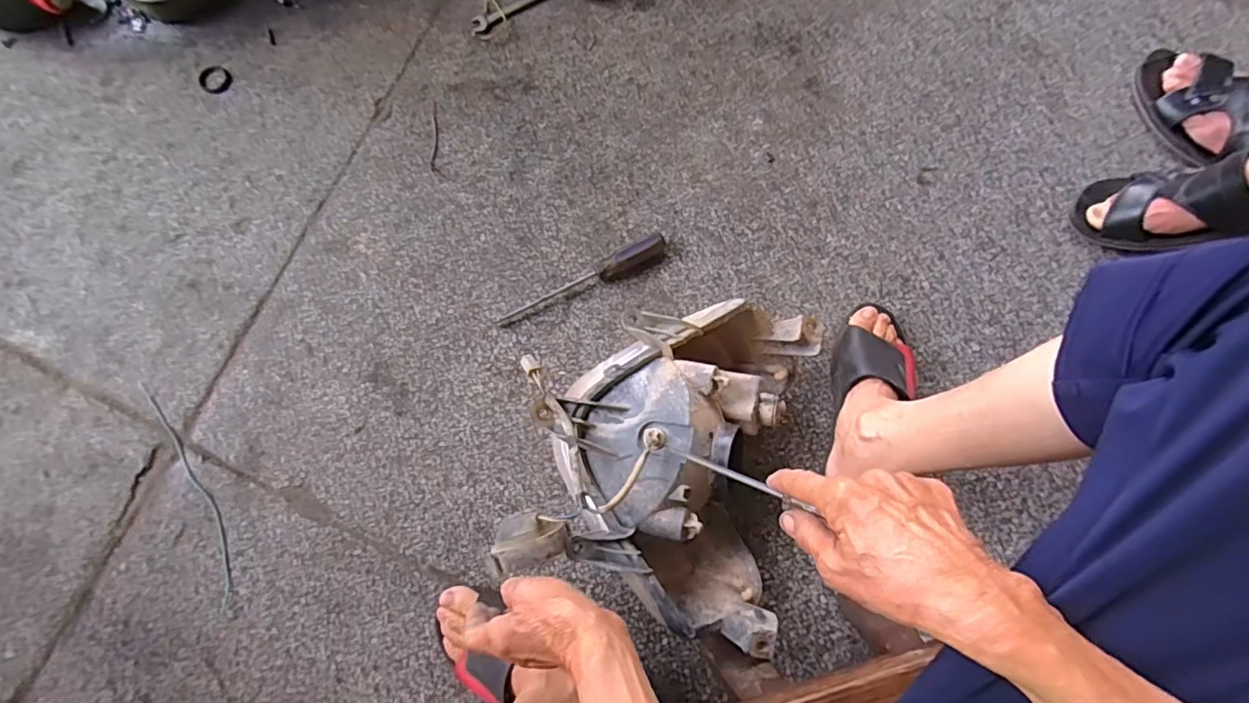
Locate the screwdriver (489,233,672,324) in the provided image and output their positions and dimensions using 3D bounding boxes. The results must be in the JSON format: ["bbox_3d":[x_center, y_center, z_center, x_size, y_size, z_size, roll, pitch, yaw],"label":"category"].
[{"bbox_3d":[-0.050,-0.086,0.685,0.222,0.025,0.027,-26,76,-6],"label":"screwdriver"}]

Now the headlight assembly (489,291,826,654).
[{"bbox_3d":[0.047,0.099,0.569,0.256,0.130,0.322,12,75,5],"label":"headlight assembly"}]

